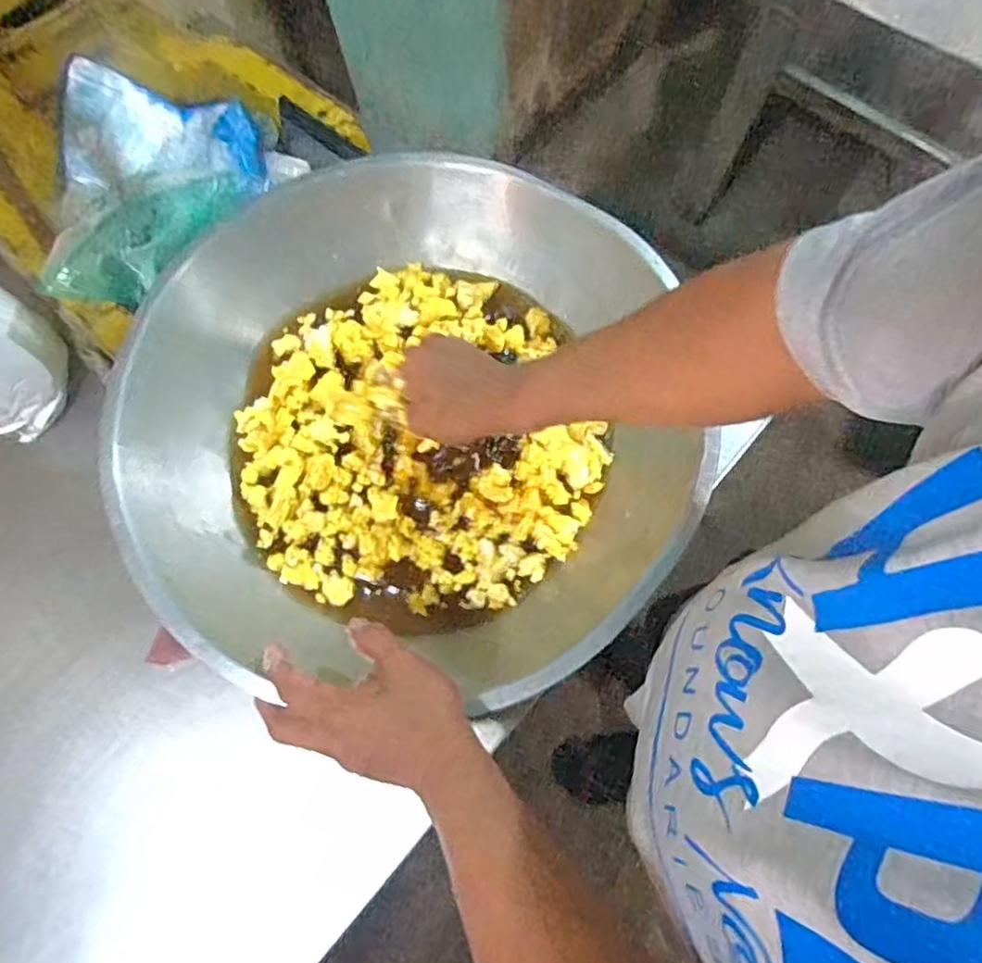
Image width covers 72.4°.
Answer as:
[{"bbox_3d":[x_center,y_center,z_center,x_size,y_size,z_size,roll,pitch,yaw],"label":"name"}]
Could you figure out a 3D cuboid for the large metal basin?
[{"bbox_3d":[-0.065,-0.057,0.581,0.446,0.127,0.439,6,67,5],"label":"large metal basin"}]

